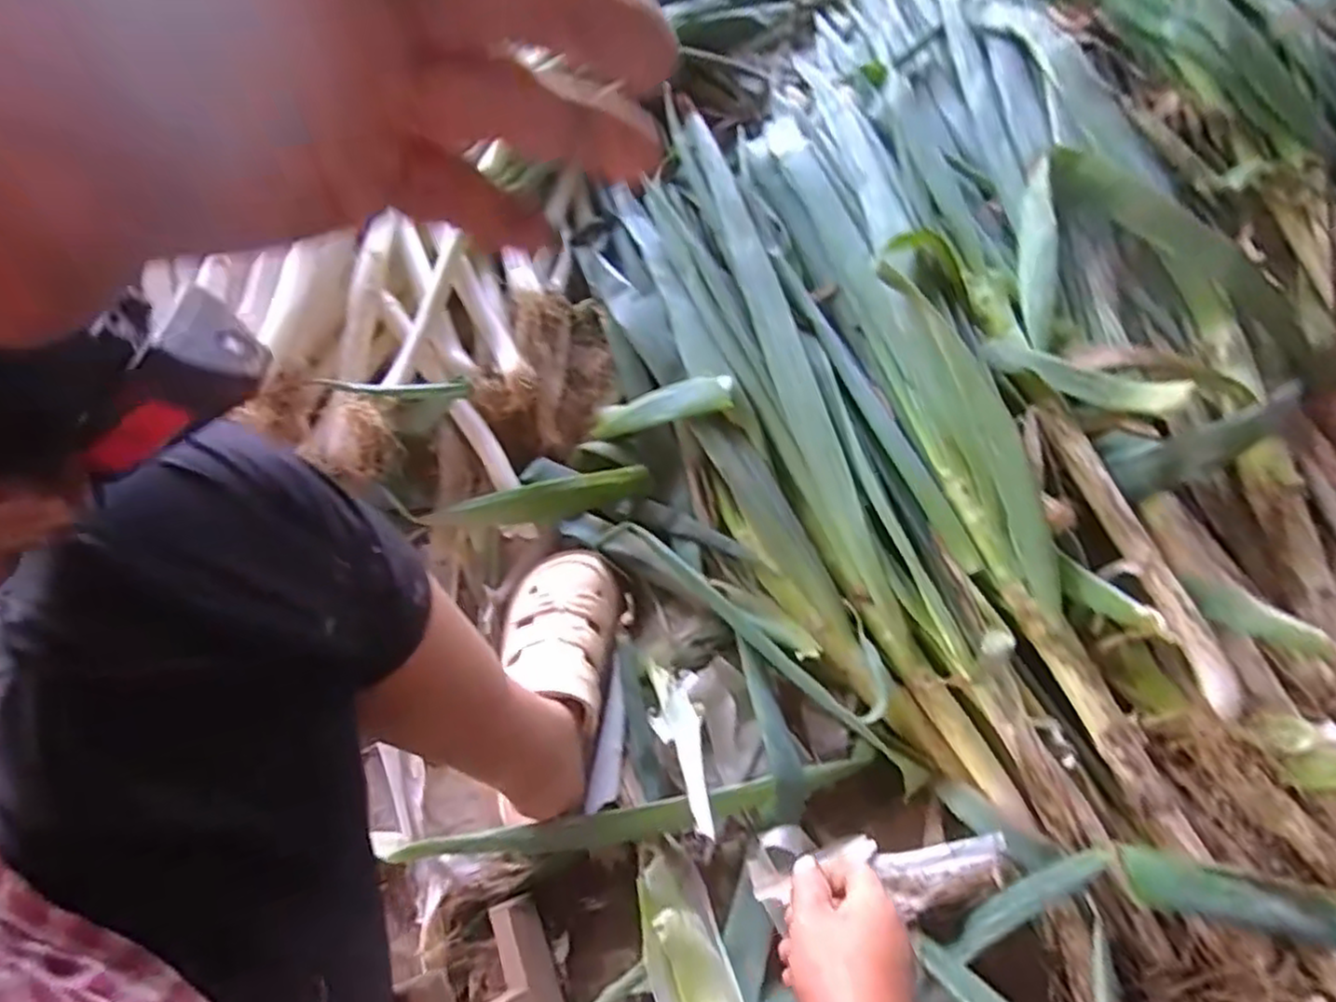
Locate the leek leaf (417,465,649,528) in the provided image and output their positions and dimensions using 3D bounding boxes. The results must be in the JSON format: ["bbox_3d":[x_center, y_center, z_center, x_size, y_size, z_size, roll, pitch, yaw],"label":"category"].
[{"bbox_3d":[-0.125,0.004,0.678,0.212,0.050,0.033,-15,71,-4],"label":"leek leaf"}]

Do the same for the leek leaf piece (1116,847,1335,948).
[{"bbox_3d":[0.412,0.280,0.466,0.198,0.037,0.057,23,73,9],"label":"leek leaf piece"}]

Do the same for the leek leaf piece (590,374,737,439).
[{"bbox_3d":[-0.008,-0.090,0.672,0.155,0.018,0.034,-11,67,32],"label":"leek leaf piece"}]

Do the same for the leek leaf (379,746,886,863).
[{"bbox_3d":[-0.036,0.269,0.586,0.435,0.050,0.036,-10,71,-2],"label":"leek leaf"}]

